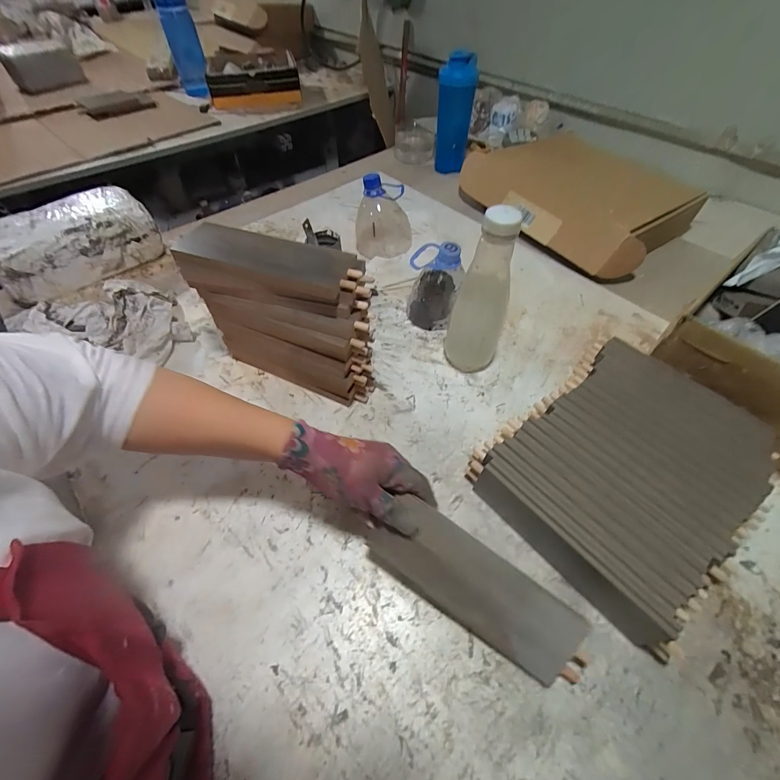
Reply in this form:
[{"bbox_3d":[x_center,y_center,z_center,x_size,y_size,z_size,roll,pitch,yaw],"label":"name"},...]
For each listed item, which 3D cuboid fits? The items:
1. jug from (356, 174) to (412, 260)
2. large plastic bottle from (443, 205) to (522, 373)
[{"bbox_3d":[-0.011,-0.312,0.675,0.101,0.144,0.099,-4,54,-3],"label":"jug"},{"bbox_3d":[0.120,-0.112,0.469,0.073,0.230,0.061,21,57,15],"label":"large plastic bottle"}]

